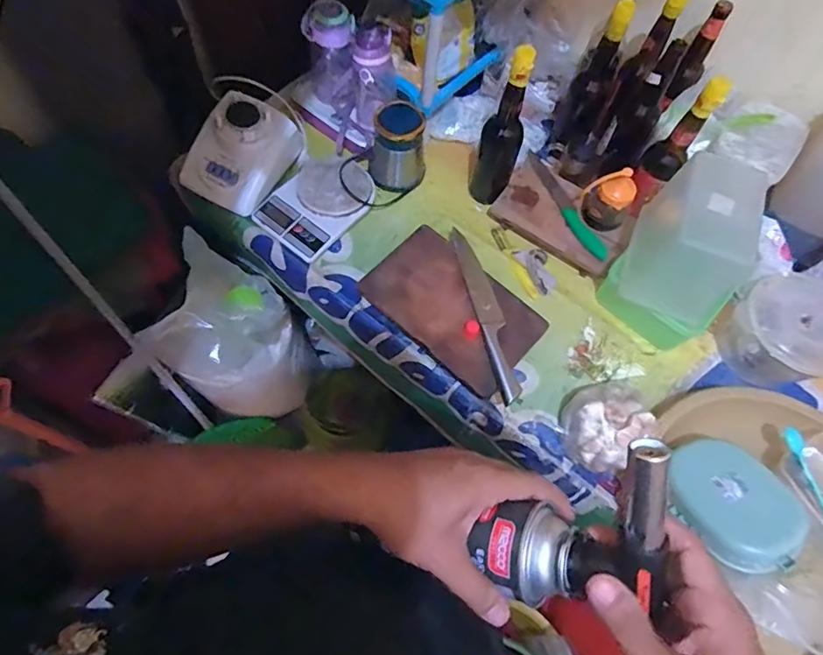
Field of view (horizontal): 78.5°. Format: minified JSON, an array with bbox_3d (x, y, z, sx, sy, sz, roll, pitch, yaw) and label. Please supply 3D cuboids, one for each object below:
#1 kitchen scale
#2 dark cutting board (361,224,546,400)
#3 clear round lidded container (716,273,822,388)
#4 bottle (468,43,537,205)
[{"bbox_3d":[-0.170,-0.231,0.932,0.156,0.042,0.213,32,66,12],"label":"kitchen scale"},{"bbox_3d":[0.070,-0.038,0.824,0.275,0.026,0.174,39,71,10],"label":"dark cutting board"},{"bbox_3d":[0.605,0.013,0.816,0.186,0.114,0.159,-8,65,-8],"label":"clear round lidded container"},{"bbox_3d":[0.154,-0.324,0.852,0.071,0.300,0.065,14,64,3],"label":"bottle"}]

